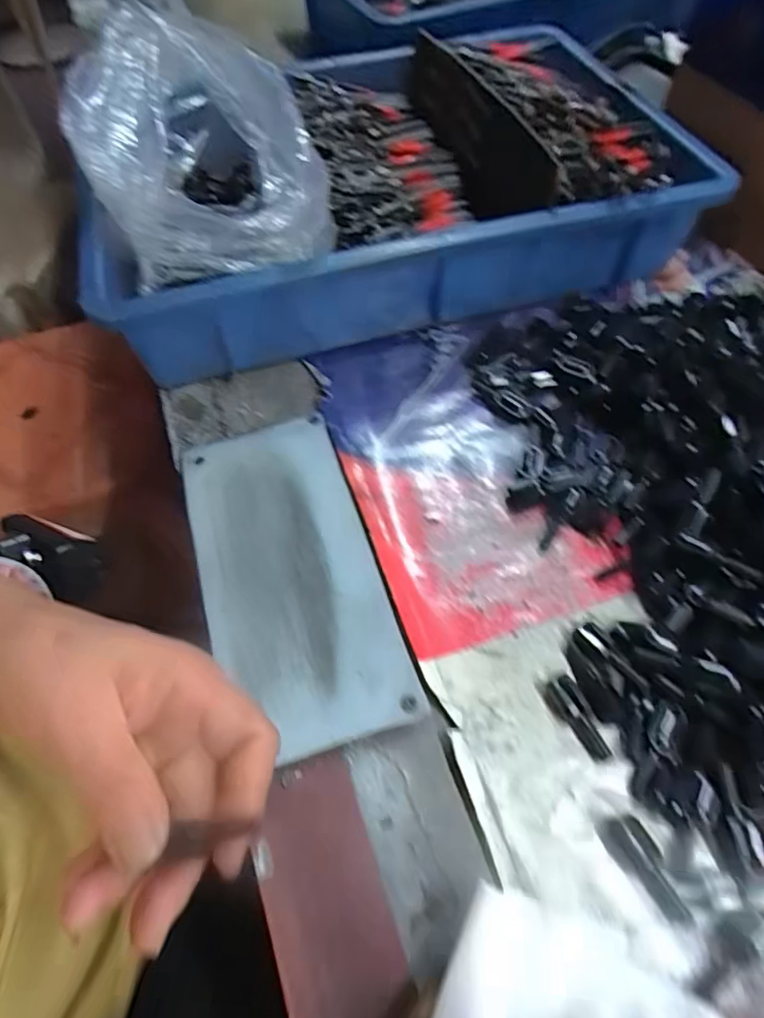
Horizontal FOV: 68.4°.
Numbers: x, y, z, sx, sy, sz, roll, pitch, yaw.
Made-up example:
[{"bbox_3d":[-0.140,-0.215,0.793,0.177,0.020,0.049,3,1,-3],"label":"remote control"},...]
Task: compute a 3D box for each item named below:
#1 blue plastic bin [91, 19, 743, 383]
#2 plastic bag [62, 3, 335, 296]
[{"bbox_3d":[0.002,-0.268,0.449,0.423,0.084,0.292,-15,59,-8],"label":"blue plastic bin"},{"bbox_3d":[-0.125,-0.239,0.373,0.133,0.082,0.241,-13,59,-5],"label":"plastic bag"}]

